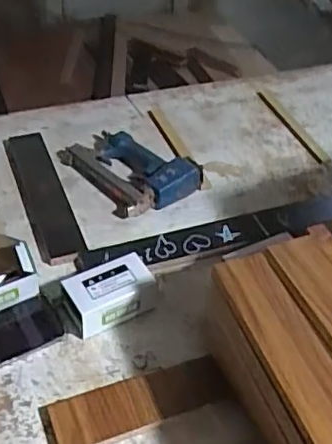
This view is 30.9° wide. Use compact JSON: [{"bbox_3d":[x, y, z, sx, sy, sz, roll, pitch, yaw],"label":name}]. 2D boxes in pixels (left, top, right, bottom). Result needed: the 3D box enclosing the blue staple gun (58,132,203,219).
[{"bbox_3d":[-0.070,-0.098,0.959,0.127,0.058,0.217,-32,55,-32],"label":"blue staple gun"}]

